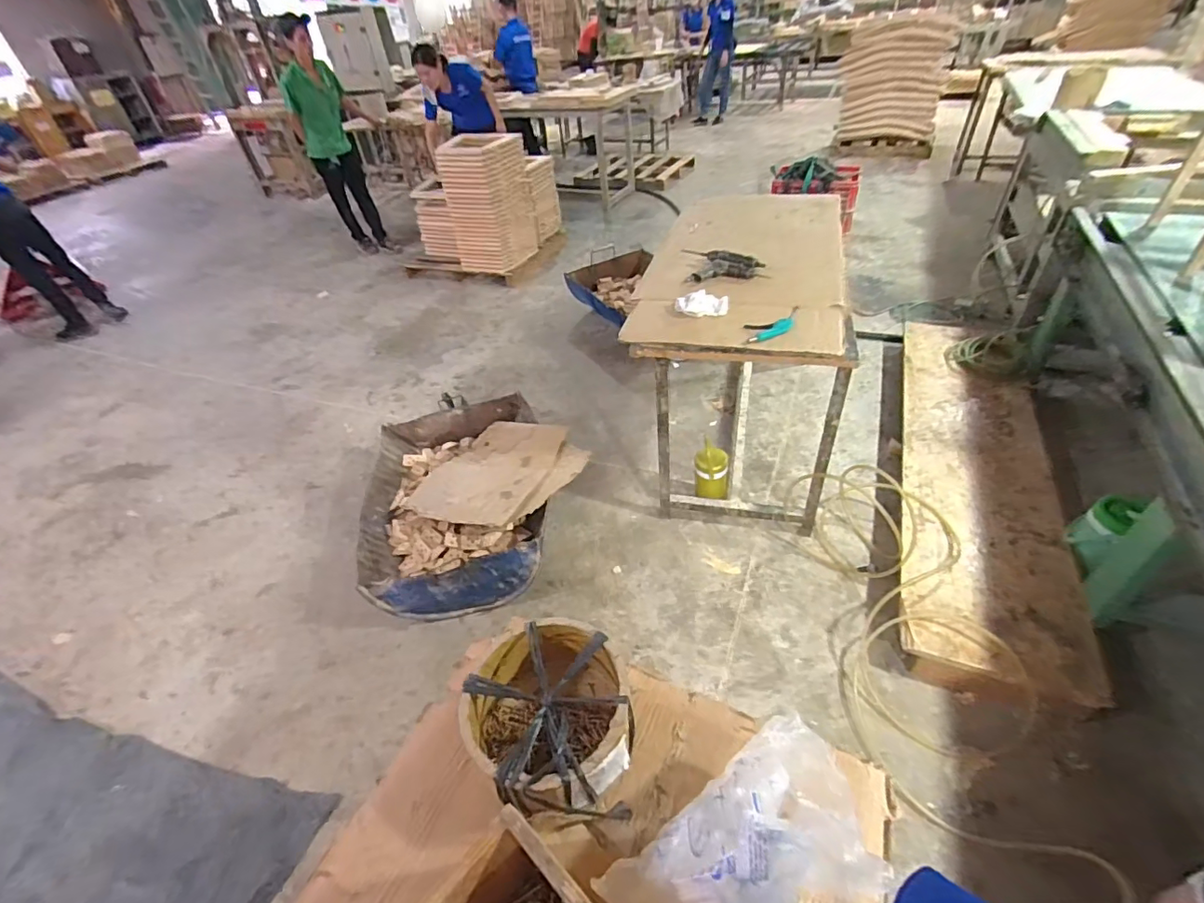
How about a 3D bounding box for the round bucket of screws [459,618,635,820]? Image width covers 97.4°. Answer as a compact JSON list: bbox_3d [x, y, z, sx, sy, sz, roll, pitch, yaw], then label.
[{"bbox_3d":[-0.070,0.350,0.710,0.216,0.109,0.227,-3,41,3],"label":"round bucket of screws"}]

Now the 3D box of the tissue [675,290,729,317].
[{"bbox_3d":[0.292,-0.438,1.574,0.156,0.054,0.066,17,46,24],"label":"tissue"}]

